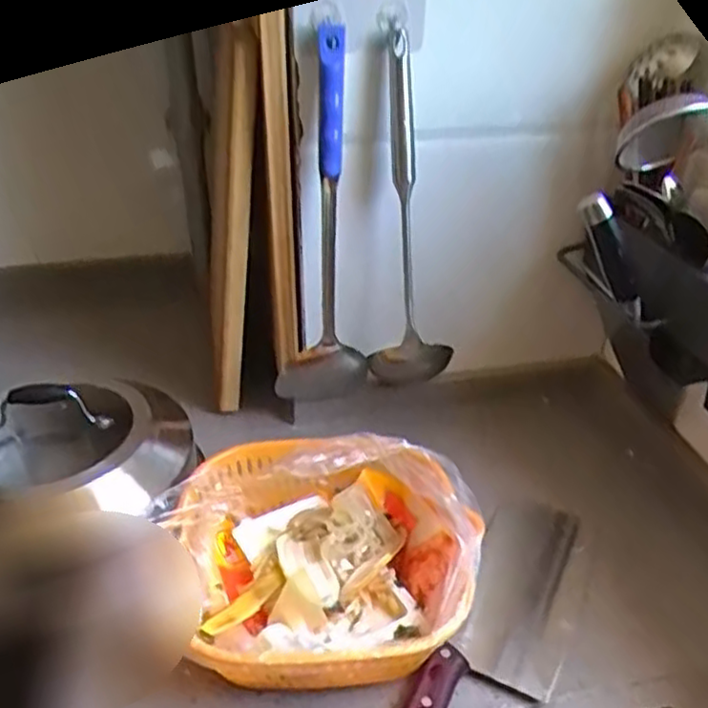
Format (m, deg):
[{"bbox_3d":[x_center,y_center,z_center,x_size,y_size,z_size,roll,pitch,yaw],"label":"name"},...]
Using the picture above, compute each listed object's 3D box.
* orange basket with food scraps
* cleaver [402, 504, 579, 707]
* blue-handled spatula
[{"bbox_3d":[-0.024,0.170,0.574,0.234,0.098,0.220,-1,33,-1],"label":"orange basket with food scraps"},{"bbox_3d":[0.121,0.219,0.576,0.087,0.038,0.317,15,35,22],"label":"cleaver"},{"bbox_3d":[-0.035,-0.113,0.708,0.089,0.375,0.080,-1,33,-1],"label":"blue-handled spatula"}]

